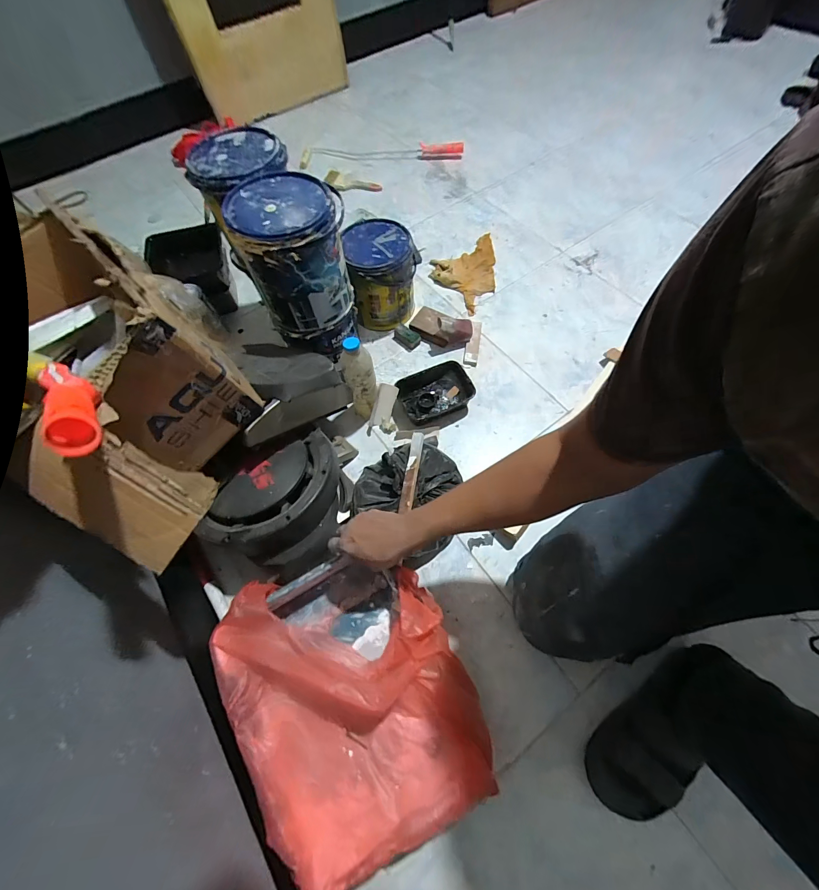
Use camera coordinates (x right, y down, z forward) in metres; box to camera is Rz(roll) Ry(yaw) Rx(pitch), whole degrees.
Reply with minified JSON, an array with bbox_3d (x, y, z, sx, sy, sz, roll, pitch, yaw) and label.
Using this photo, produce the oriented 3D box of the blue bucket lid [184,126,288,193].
[{"bbox_3d":[-0.329,-0.543,0.667,0.183,0.020,0.183,-12,64,-2],"label":"blue bucket lid"}]

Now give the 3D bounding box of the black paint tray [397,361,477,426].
[{"bbox_3d":[0.062,-0.121,0.842,0.177,0.050,0.122,-16,64,-4],"label":"black paint tray"}]

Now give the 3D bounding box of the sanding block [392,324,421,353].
[{"bbox_3d":[-0.010,-0.286,0.941,0.047,0.028,0.078,-38,68,-14],"label":"sanding block"}]

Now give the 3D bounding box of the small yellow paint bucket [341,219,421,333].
[{"bbox_3d":[-0.074,-0.436,0.920,0.167,0.196,0.172,-15,64,-4],"label":"small yellow paint bucket"}]

